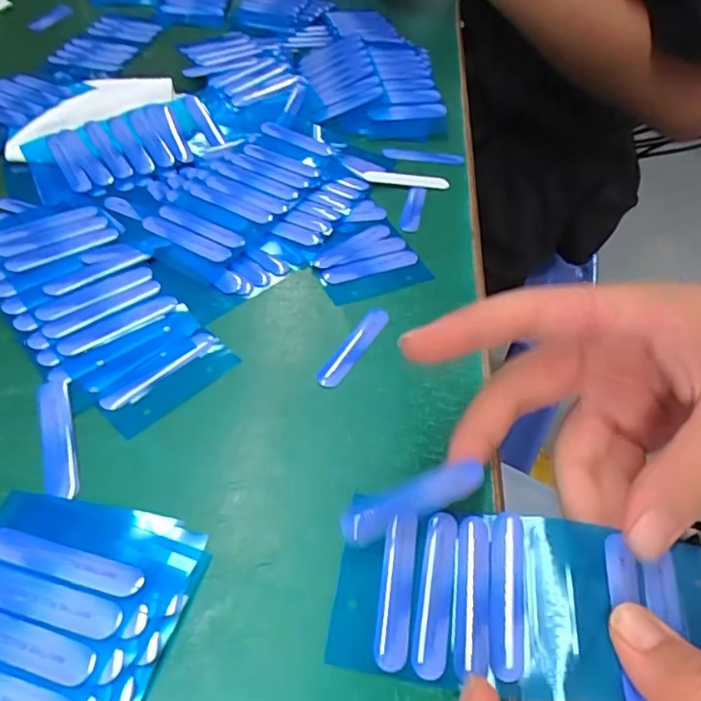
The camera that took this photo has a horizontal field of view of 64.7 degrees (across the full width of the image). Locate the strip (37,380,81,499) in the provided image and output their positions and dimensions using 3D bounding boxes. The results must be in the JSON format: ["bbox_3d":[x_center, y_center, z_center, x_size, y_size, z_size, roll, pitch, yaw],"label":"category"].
[{"bbox_3d":[-0.106,0.030,0.200,0.012,0.004,0.051,-15,53,-18],"label":"strip"}]

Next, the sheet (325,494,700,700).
[{"bbox_3d":[0.054,0.075,0.170,0.114,0.010,0.054,7,49,7],"label":"sheet"}]

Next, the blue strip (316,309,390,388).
[{"bbox_3d":[0.002,-0.002,0.240,0.012,0.004,0.049,26,52,16],"label":"blue strip"}]

